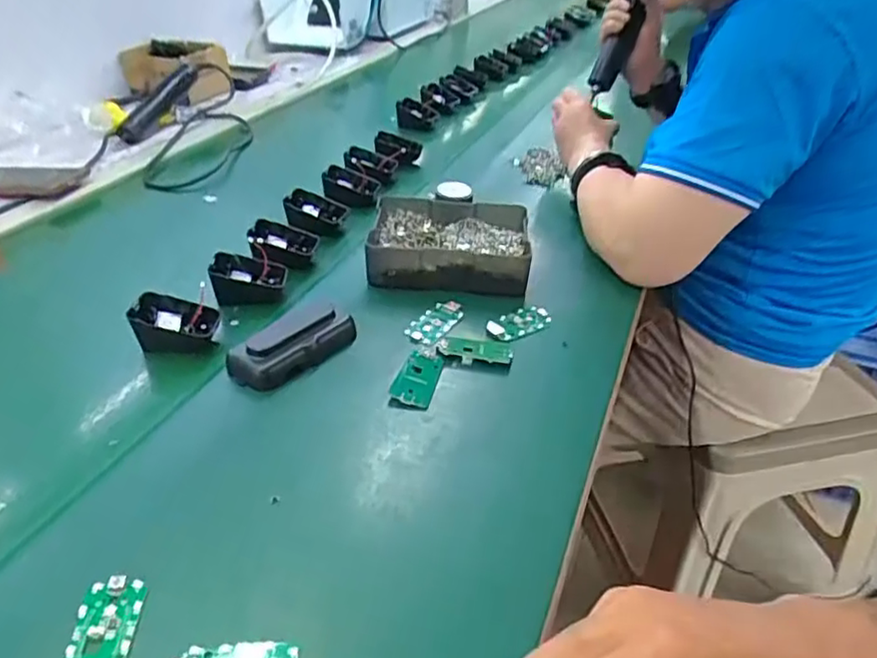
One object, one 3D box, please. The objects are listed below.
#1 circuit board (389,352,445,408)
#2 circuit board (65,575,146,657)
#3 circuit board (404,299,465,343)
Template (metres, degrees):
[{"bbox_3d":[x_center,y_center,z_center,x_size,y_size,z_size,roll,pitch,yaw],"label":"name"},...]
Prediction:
[{"bbox_3d":[-0.016,0.039,0.500,0.032,0.008,0.058,7,36,12],"label":"circuit board"},{"bbox_3d":[-0.176,0.162,0.328,0.030,0.009,0.063,-6,36,-6],"label":"circuit board"},{"bbox_3d":[-0.001,-0.008,0.568,0.034,0.004,0.070,18,40,25],"label":"circuit board"}]

